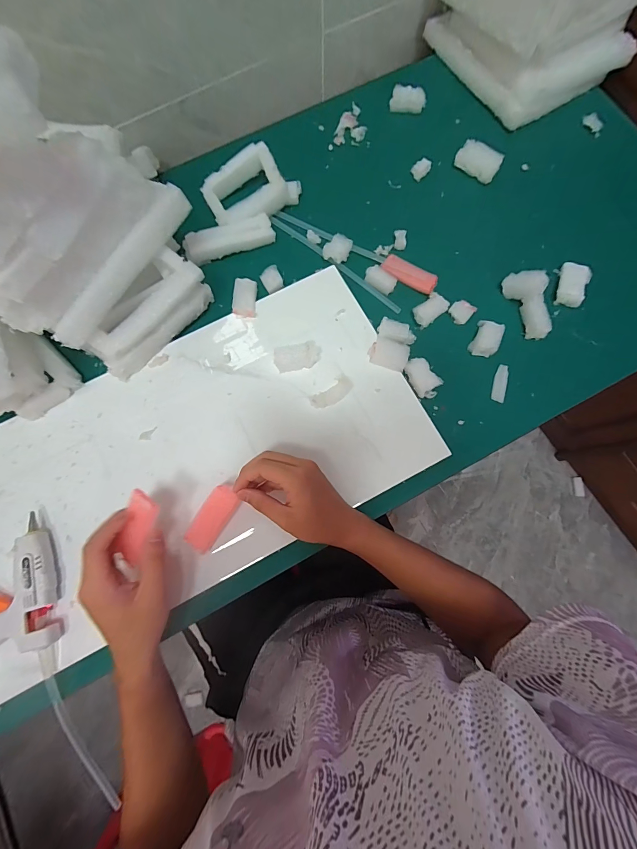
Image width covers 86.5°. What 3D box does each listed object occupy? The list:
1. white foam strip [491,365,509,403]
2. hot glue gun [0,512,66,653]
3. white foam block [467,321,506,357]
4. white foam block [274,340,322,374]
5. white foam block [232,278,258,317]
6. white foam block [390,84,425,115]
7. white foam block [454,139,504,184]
[{"bbox_3d":[0.232,-0.052,0.432,0.016,0.006,0.048,14,78,2],"label":"white foam strip"},{"bbox_3d":[-0.343,0.184,0.367,0.111,0.031,0.132,-18,79,-5],"label":"hot glue gun"},{"bbox_3d":[0.218,-0.110,0.437,0.032,0.017,0.042,24,79,4],"label":"white foam block"},{"bbox_3d":[-0.026,-0.086,0.432,0.059,0.013,0.031,-13,79,-4],"label":"white foam block"},{"bbox_3d":[-0.099,-0.172,0.457,0.029,0.009,0.053,2,78,-1],"label":"white foam block"},{"bbox_3d":[0.139,-0.504,0.526,0.052,0.021,0.028,16,78,2],"label":"white foam block"},{"bbox_3d":[0.233,-0.384,0.495,0.062,0.021,0.039,30,79,5],"label":"white foam block"}]

